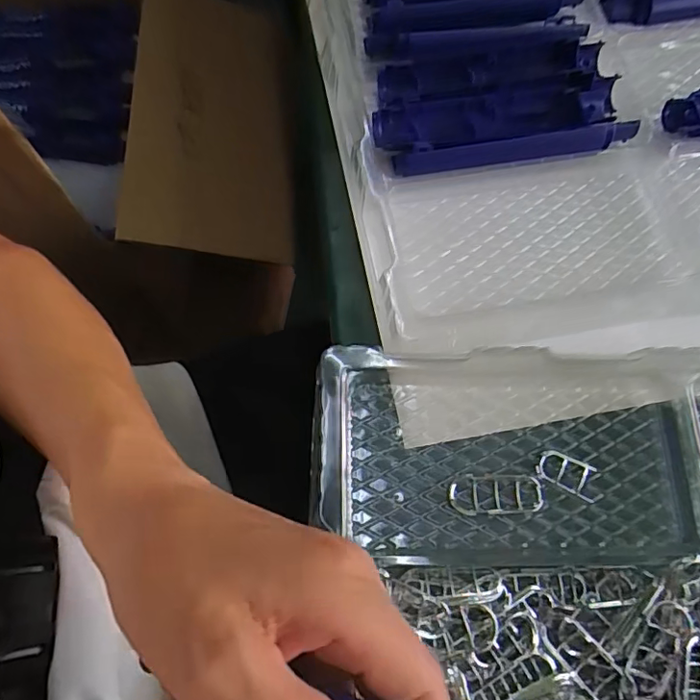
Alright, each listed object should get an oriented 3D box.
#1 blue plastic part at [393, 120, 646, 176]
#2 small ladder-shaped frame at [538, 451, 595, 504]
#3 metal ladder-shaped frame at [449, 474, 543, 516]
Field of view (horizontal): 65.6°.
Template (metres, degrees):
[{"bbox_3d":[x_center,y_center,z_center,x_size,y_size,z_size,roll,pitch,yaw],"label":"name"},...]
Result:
[{"bbox_3d":[0.115,-0.140,0.374,0.171,0.010,0.016,-6,70,-2],"label":"blue plastic part"},{"bbox_3d":[0.127,0.073,0.319,0.035,0.007,0.020,20,71,7],"label":"small ladder-shaped frame"},{"bbox_3d":[0.084,0.083,0.312,0.054,0.012,0.022,-2,70,-1],"label":"metal ladder-shaped frame"}]

